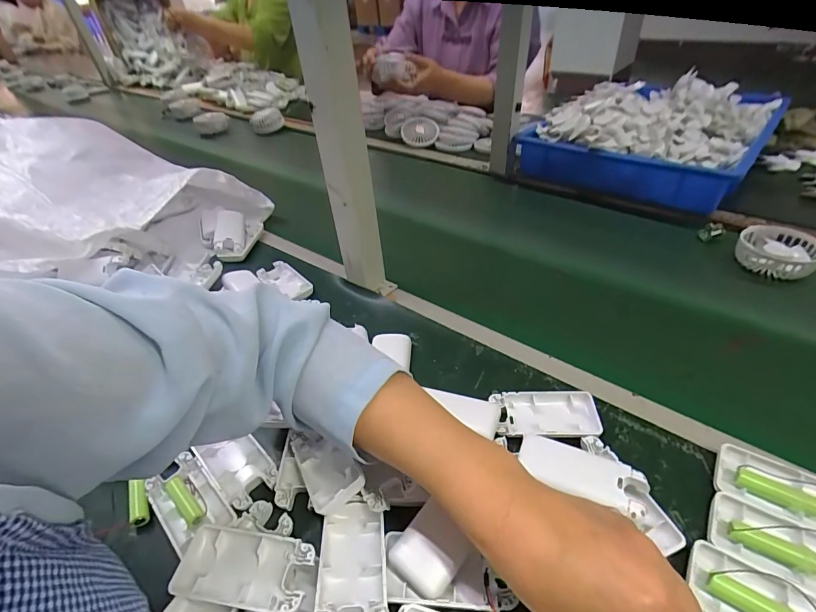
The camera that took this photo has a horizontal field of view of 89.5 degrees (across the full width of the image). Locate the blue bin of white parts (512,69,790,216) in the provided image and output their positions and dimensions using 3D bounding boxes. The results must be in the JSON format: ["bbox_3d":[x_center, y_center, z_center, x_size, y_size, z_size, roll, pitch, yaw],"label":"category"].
[{"bbox_3d":[0.494,-0.362,0.827,0.364,0.101,0.477,27,50,33],"label":"blue bin of white parts"}]

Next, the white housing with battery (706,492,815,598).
[{"bbox_3d":[0.263,0.173,0.285,0.096,0.014,0.044,22,47,28],"label":"white housing with battery"}]

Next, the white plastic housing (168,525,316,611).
[{"bbox_3d":[-0.116,0.187,0.292,0.096,0.018,0.044,2,41,9],"label":"white plastic housing"}]

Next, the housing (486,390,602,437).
[{"bbox_3d":[0.126,0.102,0.380,0.091,0.014,0.048,-2,40,4],"label":"housing"}]

